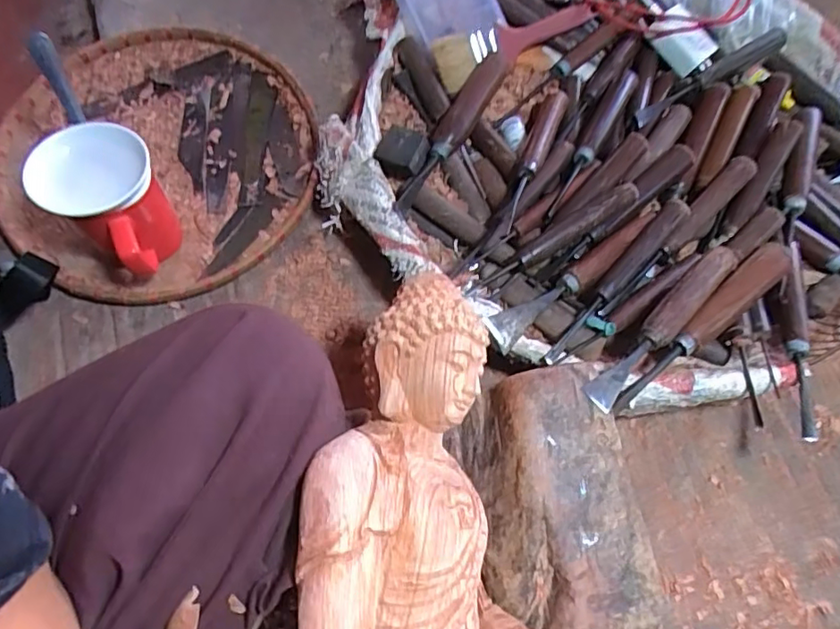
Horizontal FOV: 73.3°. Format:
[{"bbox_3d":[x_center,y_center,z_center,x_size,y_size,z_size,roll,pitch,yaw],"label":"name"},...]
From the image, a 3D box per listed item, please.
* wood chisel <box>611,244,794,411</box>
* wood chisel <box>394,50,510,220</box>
[{"bbox_3d":[0.211,0.011,0.424,0.187,0.029,0.027,-38,75,-16],"label":"wood chisel"},{"bbox_3d":[0.033,-0.168,0.492,0.027,0.033,0.206,28,69,8],"label":"wood chisel"}]

